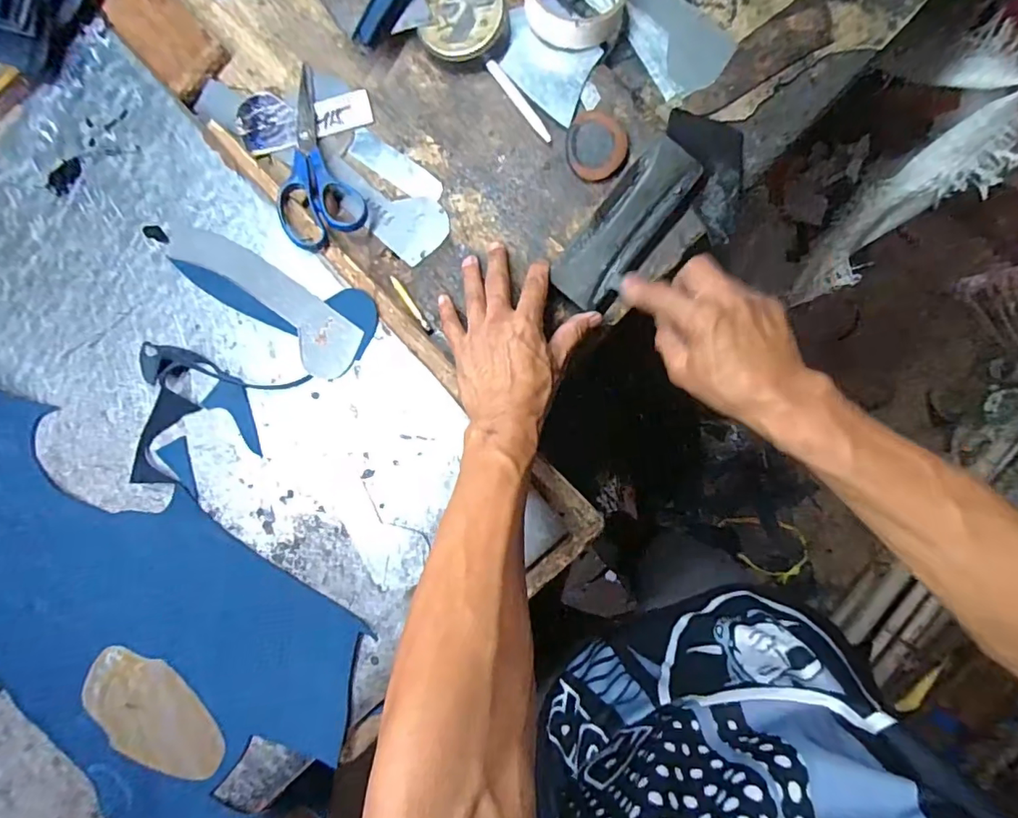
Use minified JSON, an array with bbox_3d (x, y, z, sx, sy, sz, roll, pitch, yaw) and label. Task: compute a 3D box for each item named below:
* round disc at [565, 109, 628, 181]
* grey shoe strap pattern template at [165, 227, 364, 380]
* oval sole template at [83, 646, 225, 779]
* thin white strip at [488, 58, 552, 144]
[{"bbox_3d":[0.075,-0.225,0.444,0.050,0.011,0.058,-10,95,6],"label":"round disc"},{"bbox_3d":[-0.218,-0.104,0.463,0.208,0.006,0.054,38,99,8],"label":"grey shoe strap pattern template"},{"bbox_3d":[-0.326,0.282,0.478,0.090,0.008,0.142,-43,91,8],"label":"oval sole template"},{"bbox_3d":[0.009,-0.267,0.455,0.010,0.004,0.086,-36,92,8],"label":"thin white strip"}]

